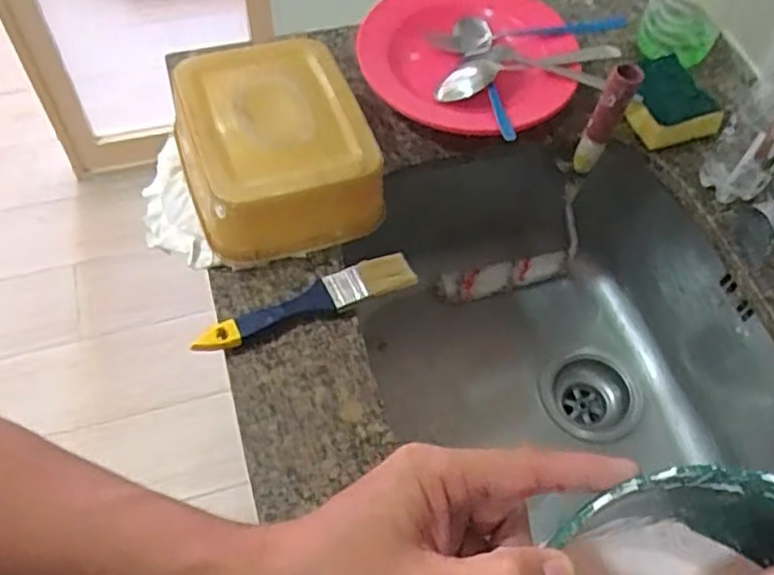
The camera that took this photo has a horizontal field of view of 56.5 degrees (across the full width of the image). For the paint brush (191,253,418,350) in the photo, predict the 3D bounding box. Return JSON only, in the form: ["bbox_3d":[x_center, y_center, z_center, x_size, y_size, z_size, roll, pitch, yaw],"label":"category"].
[{"bbox_3d":[-0.064,0.011,0.580,0.183,0.019,0.030,-21,61,-15],"label":"paint brush"}]

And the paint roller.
[{"bbox_3d":[0.149,-0.086,0.737,0.159,0.289,0.035,-17,60,-13],"label":"paint roller"}]

